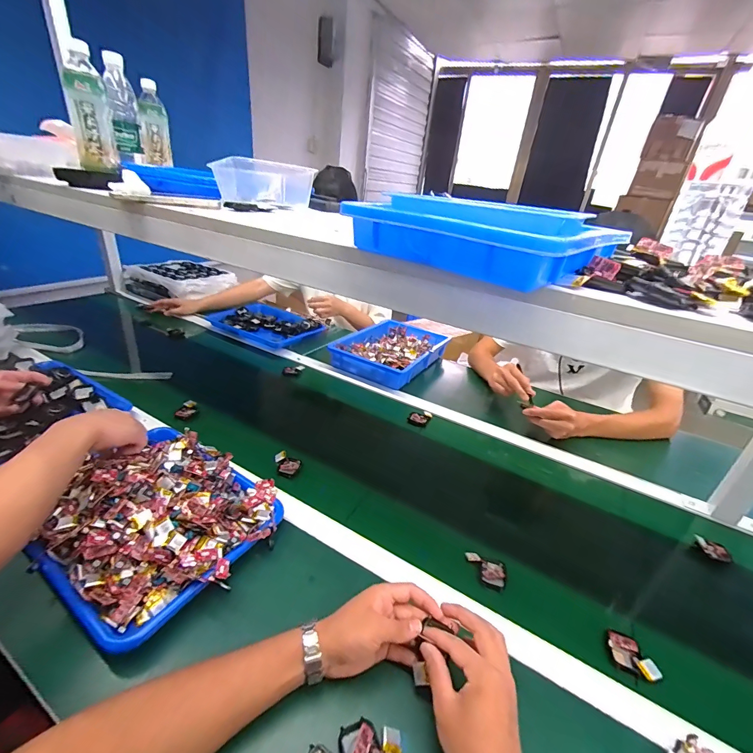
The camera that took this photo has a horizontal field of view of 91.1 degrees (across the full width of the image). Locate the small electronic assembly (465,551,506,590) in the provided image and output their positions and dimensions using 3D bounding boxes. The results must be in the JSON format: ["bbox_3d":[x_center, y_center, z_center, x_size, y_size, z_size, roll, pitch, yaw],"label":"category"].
[{"bbox_3d":[0.159,0.283,0.540,0.059,0.011,0.040,15,28,16],"label":"small electronic assembly"}]

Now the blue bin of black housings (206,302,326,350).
[{"bbox_3d":[-0.341,-0.178,1.202,0.316,0.045,0.253,20,30,24],"label":"blue bin of black housings"}]

